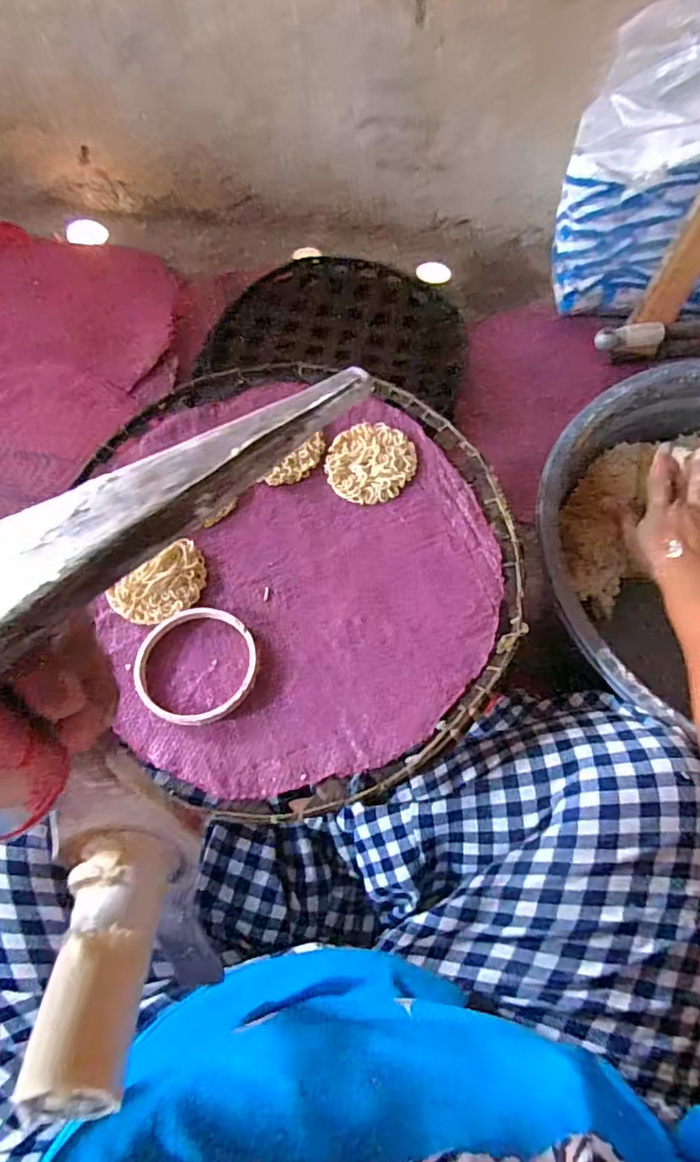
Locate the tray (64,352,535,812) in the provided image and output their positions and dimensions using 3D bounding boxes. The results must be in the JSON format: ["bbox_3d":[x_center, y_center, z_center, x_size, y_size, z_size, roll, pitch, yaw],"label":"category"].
[{"bbox_3d":[-0.037,-0.024,0.460,0.316,0.033,0.370,-18,65,-5],"label":"tray"}]

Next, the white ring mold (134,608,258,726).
[{"bbox_3d":[-0.115,0.061,0.426,0.088,0.012,0.089,-1,65,3],"label":"white ring mold"}]

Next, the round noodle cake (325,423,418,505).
[{"bbox_3d":[0.017,-0.103,0.496,0.072,0.010,0.076,-1,65,3],"label":"round noodle cake"}]

